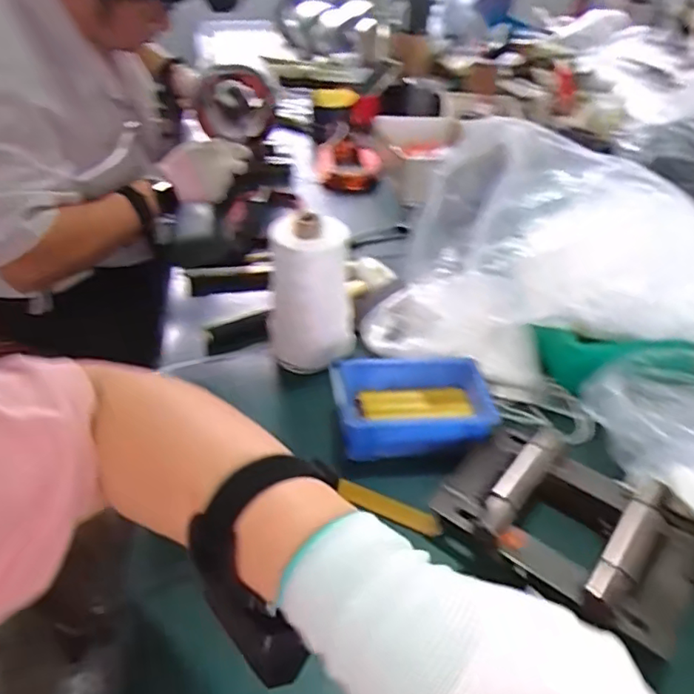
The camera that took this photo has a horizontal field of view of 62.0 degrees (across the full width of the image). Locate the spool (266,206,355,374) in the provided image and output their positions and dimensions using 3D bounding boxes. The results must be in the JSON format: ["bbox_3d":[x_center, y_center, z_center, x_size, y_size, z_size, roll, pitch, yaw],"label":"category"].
[{"bbox_3d":[-0.042,-0.068,0.652,0.096,0.154,0.078,-2,39,-3],"label":"spool"}]

